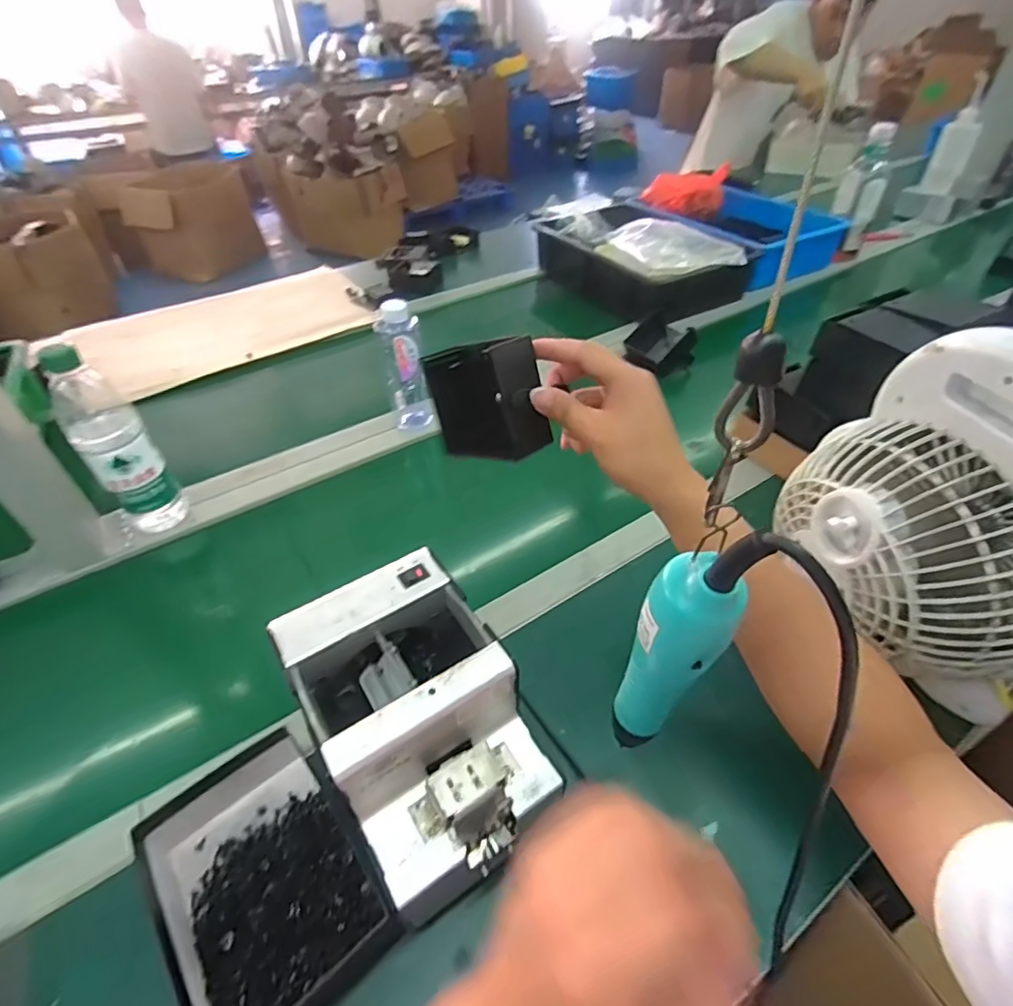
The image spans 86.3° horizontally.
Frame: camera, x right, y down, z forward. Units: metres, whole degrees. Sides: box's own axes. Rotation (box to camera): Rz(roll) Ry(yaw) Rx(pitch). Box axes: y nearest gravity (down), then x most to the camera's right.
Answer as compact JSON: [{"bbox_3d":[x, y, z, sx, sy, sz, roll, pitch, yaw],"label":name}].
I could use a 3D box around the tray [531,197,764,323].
[{"bbox_3d":[0.275,-0.521,1.117,0.275,0.116,0.427,-28,50,-25],"label":"tray"}]

